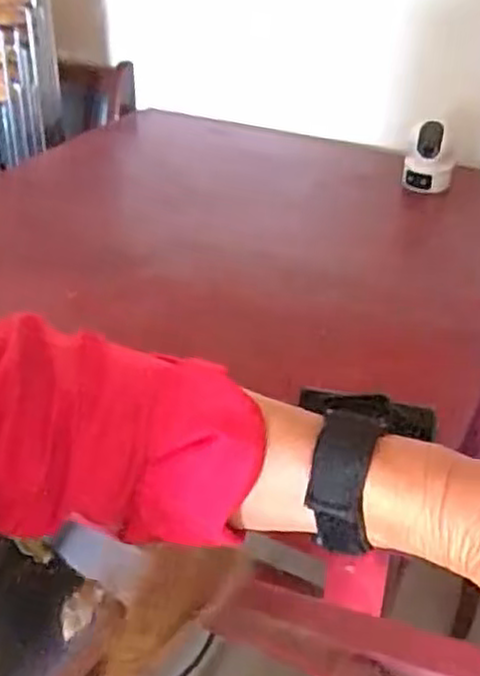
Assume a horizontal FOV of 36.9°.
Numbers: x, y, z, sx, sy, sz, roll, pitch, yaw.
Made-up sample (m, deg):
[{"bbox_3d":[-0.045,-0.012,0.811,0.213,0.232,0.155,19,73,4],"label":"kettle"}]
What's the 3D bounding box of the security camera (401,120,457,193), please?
[{"bbox_3d":[0.323,-0.305,1.219,0.086,0.137,0.078,9,34,12],"label":"security camera"}]

